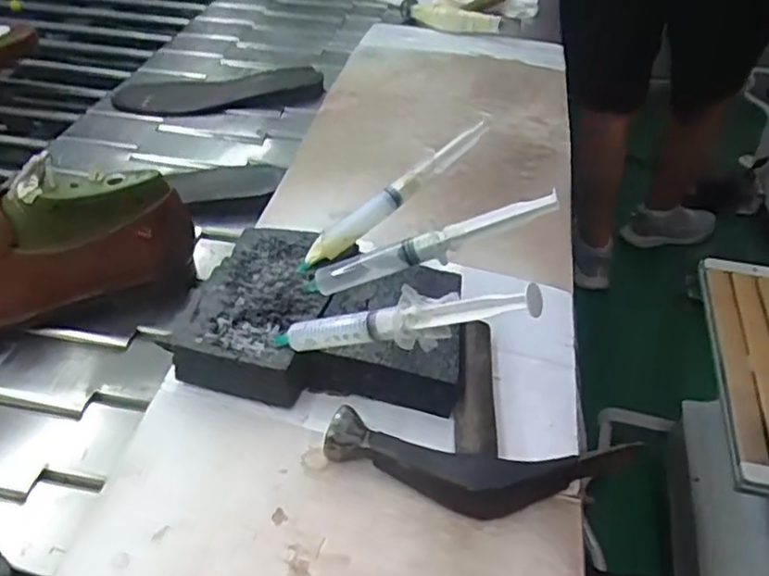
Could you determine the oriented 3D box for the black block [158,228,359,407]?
[{"bbox_3d":[-0.075,0.013,0.432,0.079,0.037,0.124,13,42,11],"label":"black block"}]

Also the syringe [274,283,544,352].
[{"bbox_3d":[0.000,0.017,0.339,0.164,0.026,0.016,-11,31,35],"label":"syringe"}]

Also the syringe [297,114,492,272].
[{"bbox_3d":[0.009,-0.064,0.447,0.160,0.019,0.015,-38,51,-6],"label":"syringe"}]

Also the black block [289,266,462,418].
[{"bbox_3d":[0.003,0.027,0.419,0.092,0.039,0.093,9,41,6],"label":"black block"}]

